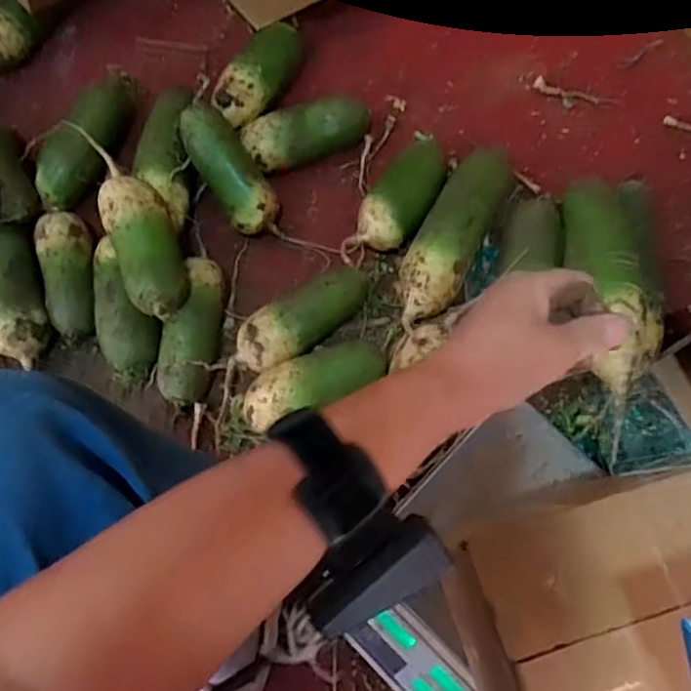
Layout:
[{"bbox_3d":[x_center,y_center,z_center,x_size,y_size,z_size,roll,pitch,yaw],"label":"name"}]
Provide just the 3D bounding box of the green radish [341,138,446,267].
[{"bbox_3d":[0.066,-0.174,0.739,0.068,0.062,0.188,36,91,10],"label":"green radish"}]

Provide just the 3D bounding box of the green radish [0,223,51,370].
[{"bbox_3d":[-0.383,-0.061,0.690,0.057,0.054,0.163,-16,74,-6],"label":"green radish"}]

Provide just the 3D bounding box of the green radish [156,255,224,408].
[{"bbox_3d":[-0.179,-0.015,0.697,0.061,0.063,0.166,6,73,1],"label":"green radish"}]

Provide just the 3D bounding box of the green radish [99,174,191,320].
[{"bbox_3d":[-0.221,-0.108,0.662,0.072,0.064,0.156,-19,88,-7],"label":"green radish"}]

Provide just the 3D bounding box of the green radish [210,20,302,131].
[{"bbox_3d":[-0.113,-0.358,0.798,0.072,0.070,0.175,30,74,8],"label":"green radish"}]

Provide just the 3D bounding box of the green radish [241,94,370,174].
[{"bbox_3d":[-0.049,-0.274,0.786,0.163,0.065,0.061,-20,74,-7],"label":"green radish"}]

